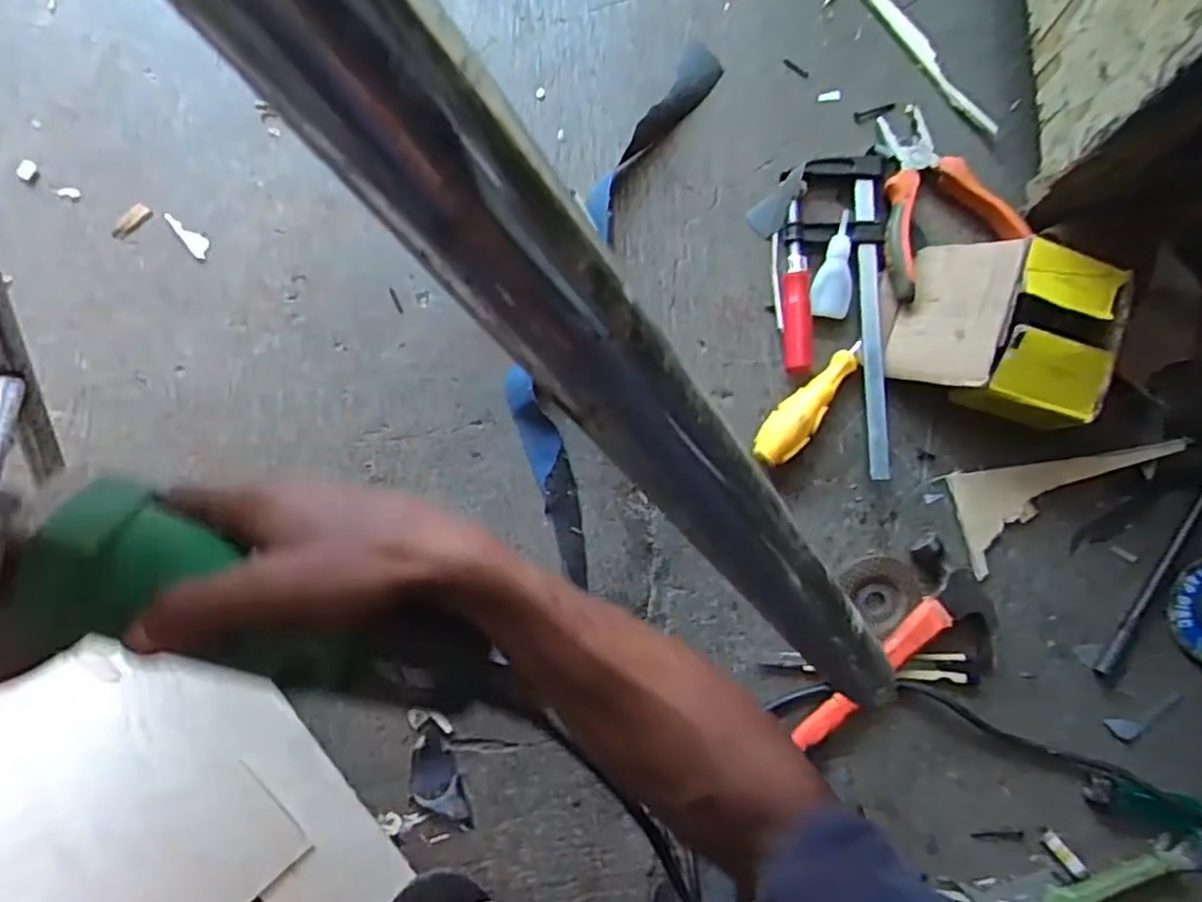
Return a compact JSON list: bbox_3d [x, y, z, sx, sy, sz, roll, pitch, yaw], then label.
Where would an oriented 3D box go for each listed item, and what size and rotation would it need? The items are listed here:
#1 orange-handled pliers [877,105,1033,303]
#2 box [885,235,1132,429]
[{"bbox_3d":[0.246,-0.199,0.540,0.093,0.017,0.143,-26,70,15],"label":"orange-handled pliers"},{"bbox_3d":[0.294,-0.092,0.505,0.142,0.059,0.117,22,86,4],"label":"box"}]

